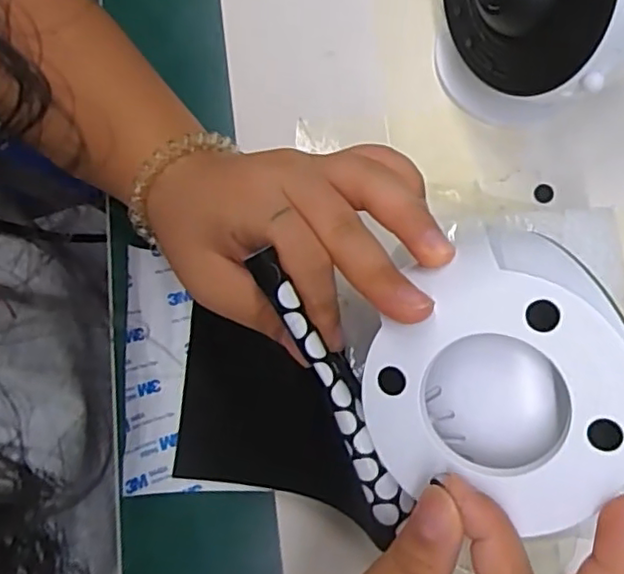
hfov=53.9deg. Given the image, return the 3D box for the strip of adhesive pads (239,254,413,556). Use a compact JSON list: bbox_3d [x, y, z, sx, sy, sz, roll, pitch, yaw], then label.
[{"bbox_3d":[0.009,0.039,0.215,0.017,0.006,0.110,-26,99,-5],"label":"strip of adhesive pads"}]

